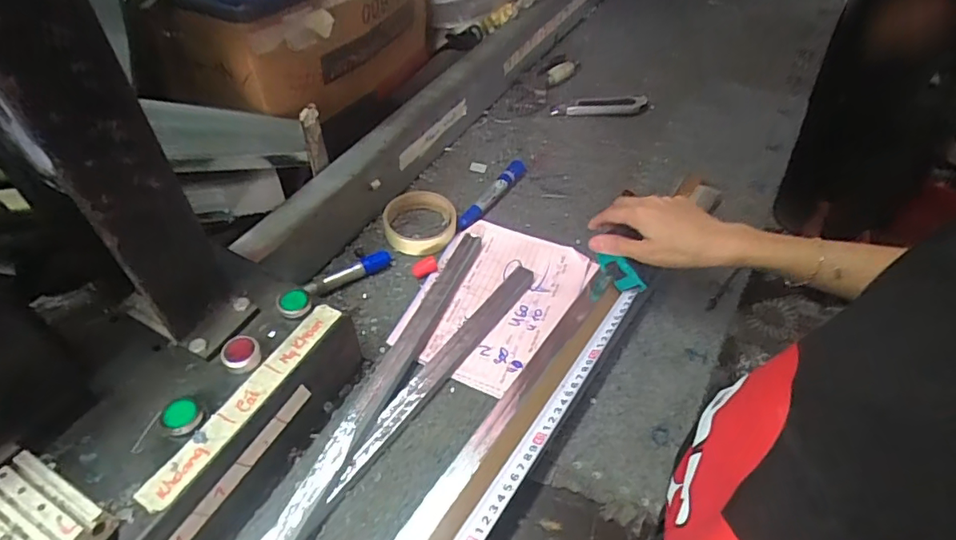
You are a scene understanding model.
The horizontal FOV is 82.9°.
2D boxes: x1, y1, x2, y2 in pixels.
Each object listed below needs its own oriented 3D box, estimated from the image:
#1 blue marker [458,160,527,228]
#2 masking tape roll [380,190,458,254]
[{"bbox_3d":[0.022,-0.102,0.689,0.018,0.018,0.141,26,53,20],"label":"blue marker"},{"bbox_3d":[-0.070,-0.061,0.647,0.084,0.018,0.089,0,48,0],"label":"masking tape roll"}]

